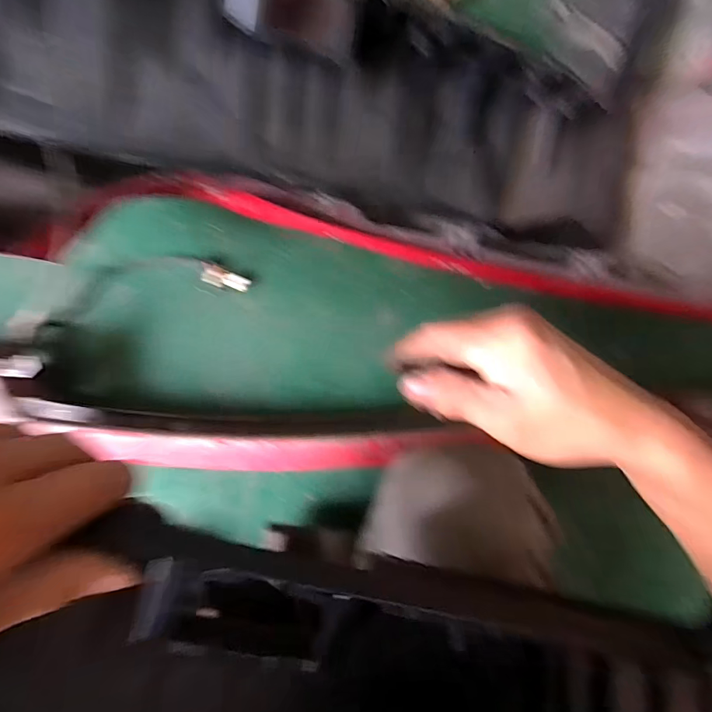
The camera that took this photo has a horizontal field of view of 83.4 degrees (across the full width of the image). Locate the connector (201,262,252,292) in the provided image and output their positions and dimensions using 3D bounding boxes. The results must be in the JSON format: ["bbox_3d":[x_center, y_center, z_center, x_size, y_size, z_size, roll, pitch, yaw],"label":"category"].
[{"bbox_3d":[-0.193,-0.114,0.590,0.069,0.013,0.029,17,85,-21],"label":"connector"}]

